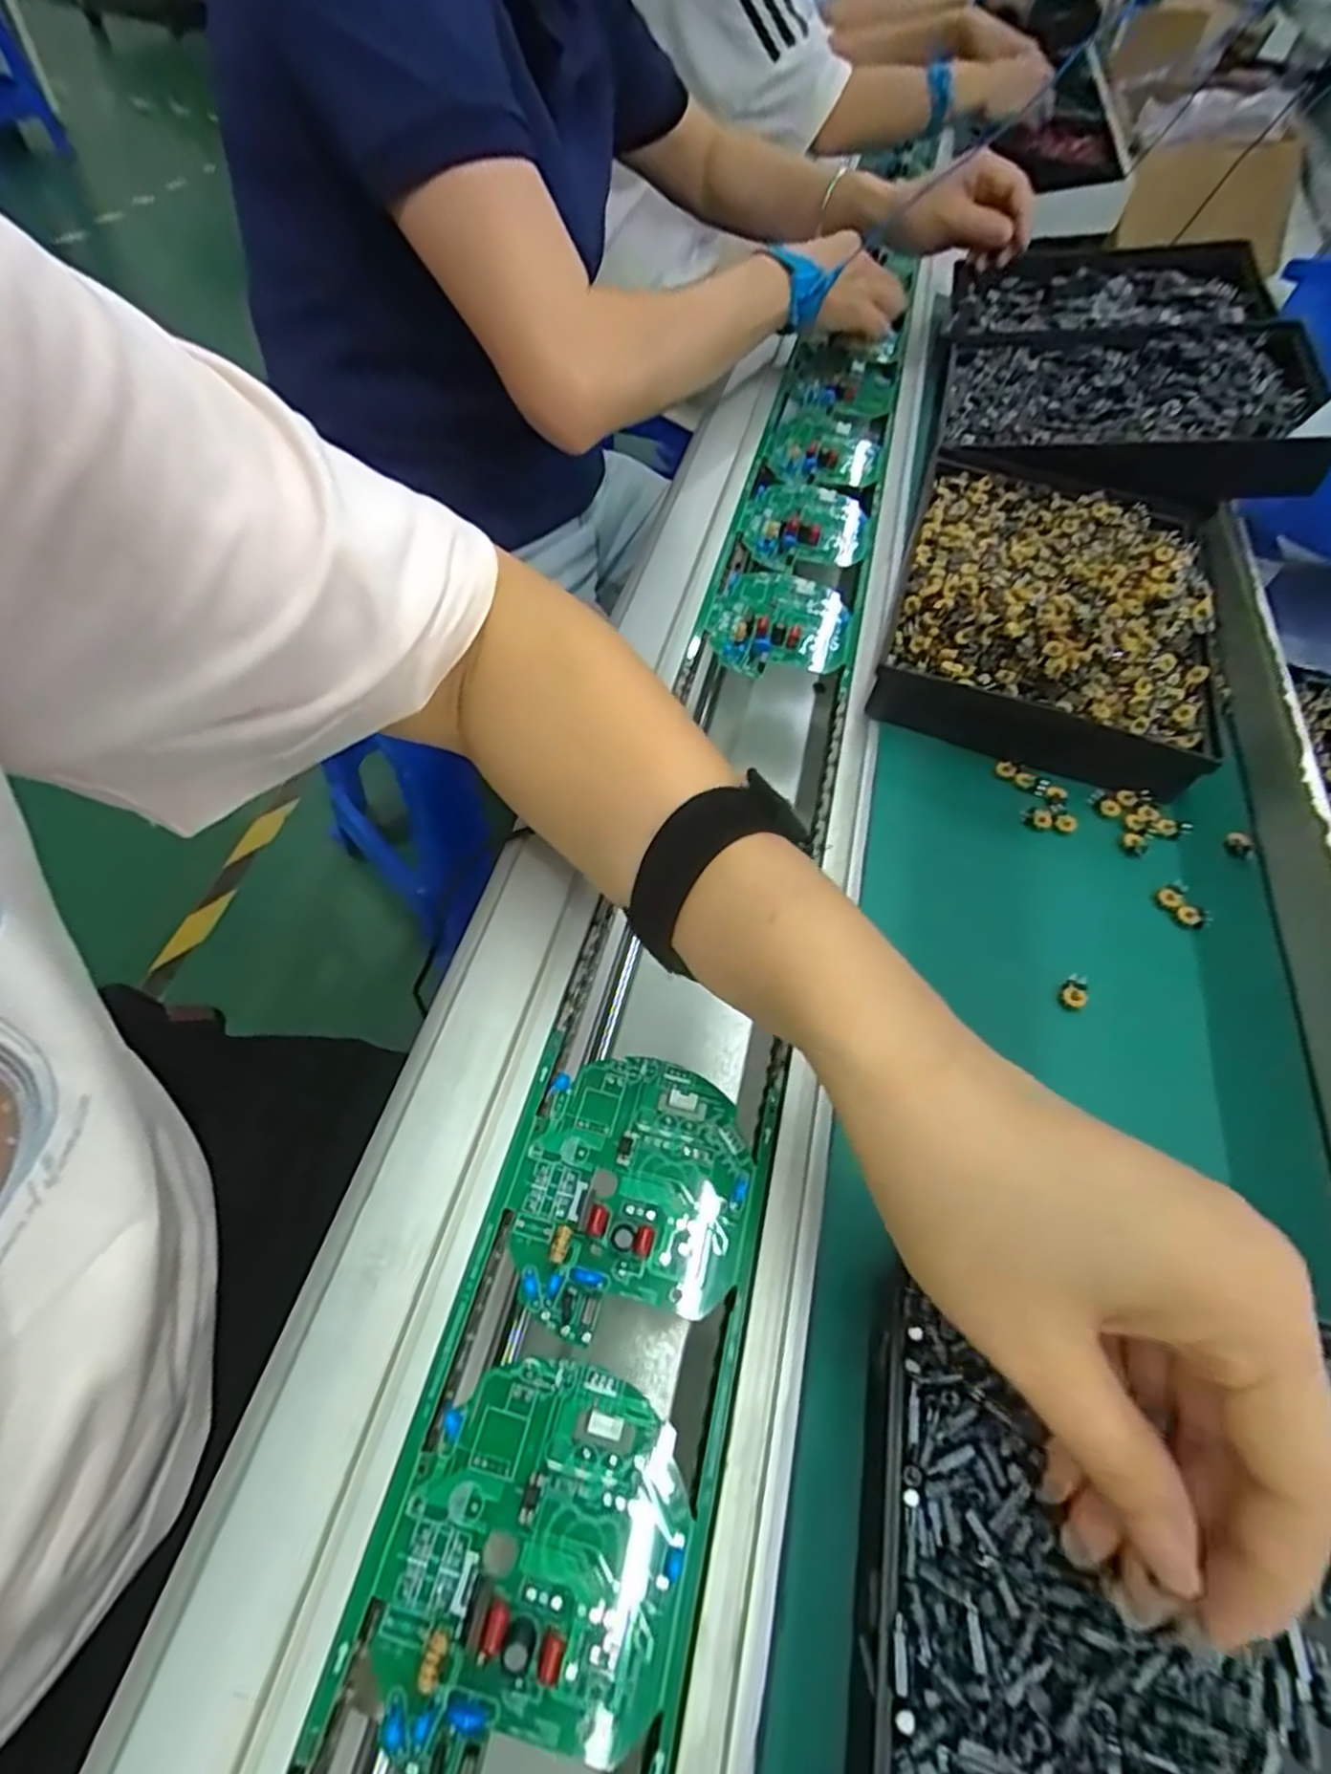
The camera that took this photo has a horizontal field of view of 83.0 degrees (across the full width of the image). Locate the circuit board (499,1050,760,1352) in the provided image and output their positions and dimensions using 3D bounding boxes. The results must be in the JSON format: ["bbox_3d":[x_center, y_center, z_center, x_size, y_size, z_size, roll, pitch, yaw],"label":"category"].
[{"bbox_3d":[-0.012,0.109,0.273,0.082,0.009,0.094,13,57,4],"label":"circuit board"}]

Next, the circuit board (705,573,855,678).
[{"bbox_3d":[0.070,-0.158,0.449,0.084,0.011,0.088,14,57,5],"label":"circuit board"}]

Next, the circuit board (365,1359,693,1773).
[{"bbox_3d":[-0.037,0.194,0.216,0.082,0.011,0.093,13,57,4],"label":"circuit board"}]

